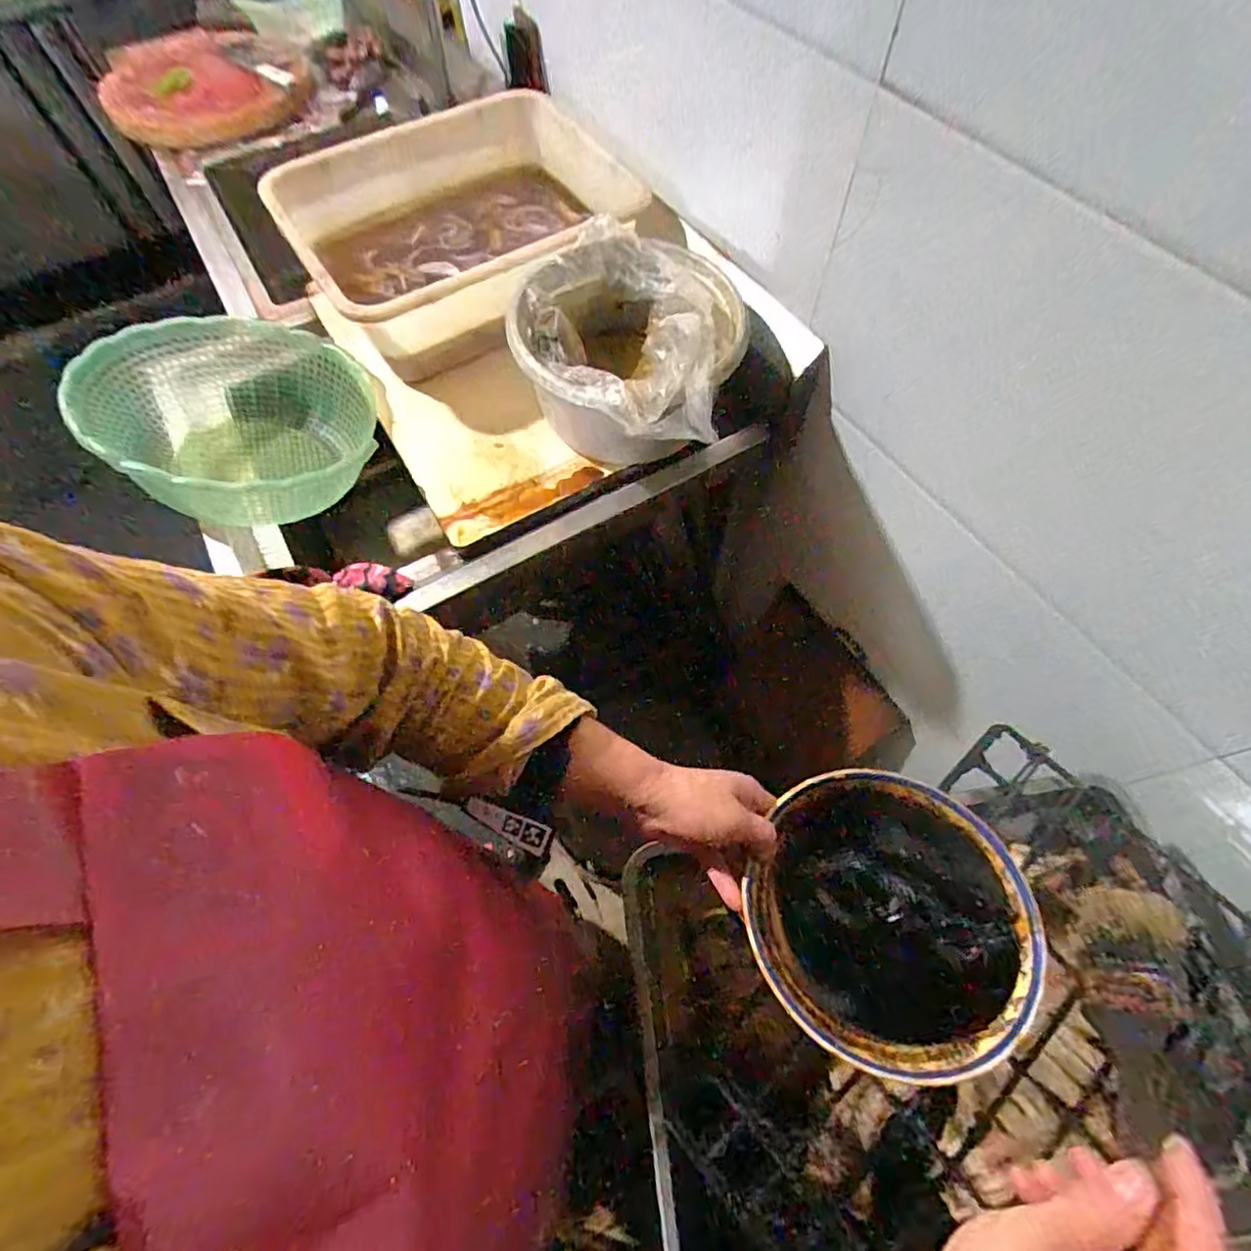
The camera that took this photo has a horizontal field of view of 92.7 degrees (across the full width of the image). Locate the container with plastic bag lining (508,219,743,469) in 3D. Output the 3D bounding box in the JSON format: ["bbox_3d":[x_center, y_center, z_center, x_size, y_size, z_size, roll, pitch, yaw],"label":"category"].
[{"bbox_3d":[-0.006,-0.328,0.722,0.269,0.171,0.292,-1,64,2],"label":"container with plastic bag lining"}]

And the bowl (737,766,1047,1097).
[{"bbox_3d":[0.186,0.204,0.428,0.182,0.047,0.193,-1,64,2],"label":"bowl"}]

